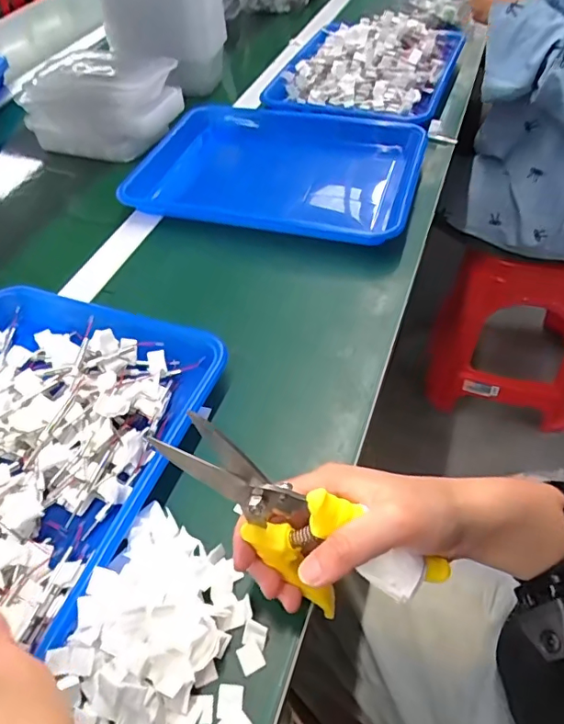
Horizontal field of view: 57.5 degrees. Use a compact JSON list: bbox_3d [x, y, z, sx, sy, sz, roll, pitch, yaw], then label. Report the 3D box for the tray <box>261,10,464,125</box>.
[{"bbox_3d":[0.132,-0.465,0.786,0.240,0.056,0.333,14,52,16],"label":"tray"}]

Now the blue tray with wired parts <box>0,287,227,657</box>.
[{"bbox_3d":[-0.225,0.075,0.378,0.264,0.042,0.329,14,52,17],"label":"blue tray with wired parts"}]

